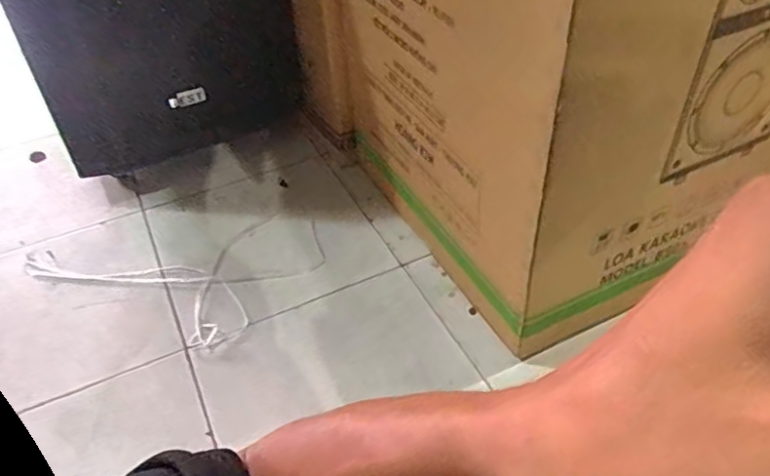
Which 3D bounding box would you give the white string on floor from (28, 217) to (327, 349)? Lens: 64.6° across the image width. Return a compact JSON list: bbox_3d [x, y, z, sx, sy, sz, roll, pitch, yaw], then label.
[{"bbox_3d":[-0.383,0.093,1.116,0.546,0.023,0.297,-10,46,-7],"label":"white string on floor"}]

